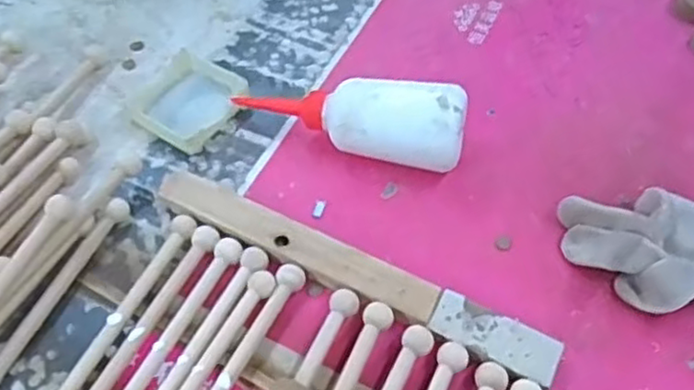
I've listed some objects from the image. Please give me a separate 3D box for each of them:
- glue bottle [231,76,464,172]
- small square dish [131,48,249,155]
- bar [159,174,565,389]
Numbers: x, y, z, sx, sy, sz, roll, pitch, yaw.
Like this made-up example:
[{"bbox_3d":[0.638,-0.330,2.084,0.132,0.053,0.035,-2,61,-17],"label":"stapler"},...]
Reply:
[{"bbox_3d":[-0.002,-0.055,0.517,0.175,0.061,0.053,10,56,7],"label":"glue bottle"},{"bbox_3d":[-0.127,-0.077,0.557,0.074,0.016,0.078,28,60,18],"label":"small square dish"},{"bbox_3d":[0.000,0.051,0.466,0.287,0.018,0.029,24,59,16],"label":"bar"}]

